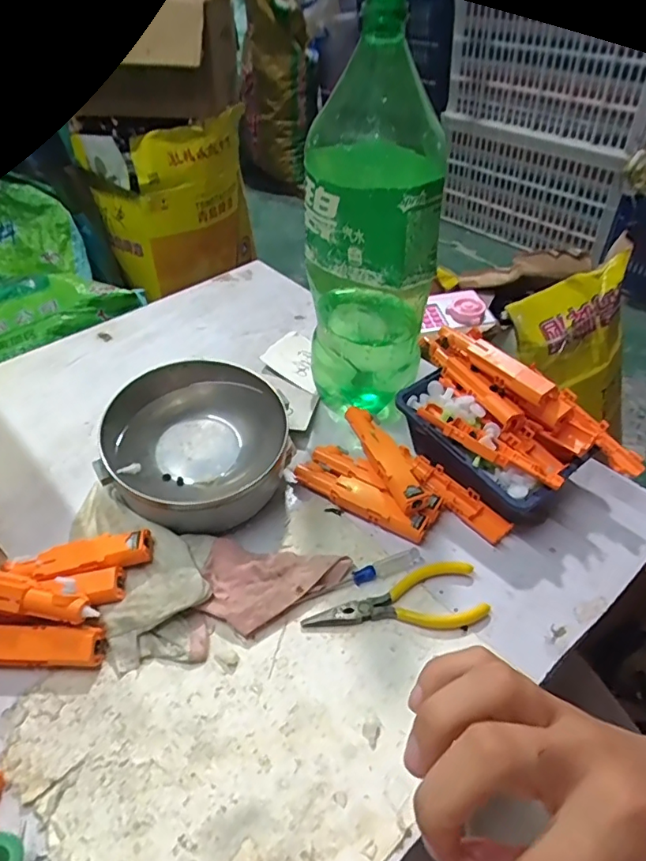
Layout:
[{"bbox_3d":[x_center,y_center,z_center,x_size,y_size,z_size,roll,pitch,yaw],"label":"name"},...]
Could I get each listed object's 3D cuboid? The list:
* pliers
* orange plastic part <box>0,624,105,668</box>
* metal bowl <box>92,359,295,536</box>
[{"bbox_3d":[0.052,0.127,0.384,0.128,0.008,0.046,-12,45,-8],"label":"pliers"},{"bbox_3d":[-0.188,0.146,0.356,0.079,0.023,0.025,-2,44,2],"label":"orange plastic part"},{"bbox_3d":[-0.105,0.013,0.453,0.130,0.083,0.142,-2,44,2],"label":"metal bowl"}]

